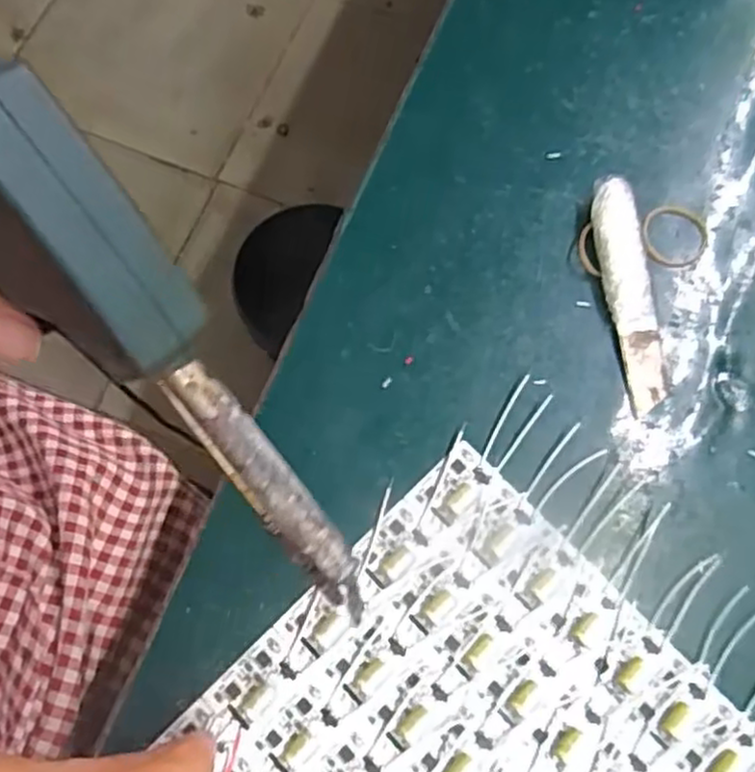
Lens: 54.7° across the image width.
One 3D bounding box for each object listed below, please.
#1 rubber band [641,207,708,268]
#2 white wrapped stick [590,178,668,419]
[{"bbox_3d":[0.133,-0.067,0.327,0.029,0.005,0.032,28,74,6],"label":"rubber band"},{"bbox_3d":[0.109,-0.040,0.313,0.022,0.014,0.101,-8,74,-4],"label":"white wrapped stick"}]

